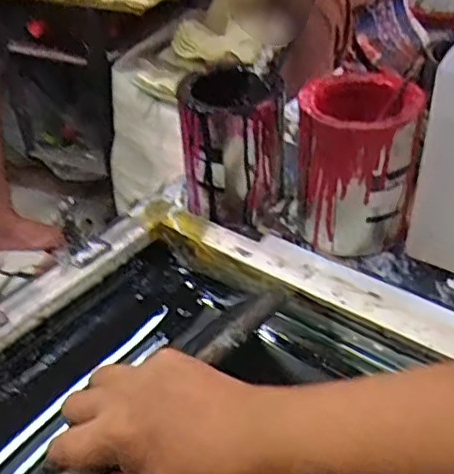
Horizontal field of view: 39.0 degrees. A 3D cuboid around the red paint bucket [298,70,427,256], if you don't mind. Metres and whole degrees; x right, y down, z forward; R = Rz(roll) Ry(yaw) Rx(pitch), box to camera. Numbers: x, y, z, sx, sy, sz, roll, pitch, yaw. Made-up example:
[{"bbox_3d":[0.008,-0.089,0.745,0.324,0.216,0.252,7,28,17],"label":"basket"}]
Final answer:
[{"bbox_3d":[0.124,-0.072,0.616,0.103,0.134,0.113,2,39,7],"label":"red paint bucket"}]

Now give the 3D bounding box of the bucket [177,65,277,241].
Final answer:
[{"bbox_3d":[0.008,-0.096,0.673,0.107,0.148,0.098,18,43,25],"label":"bucket"}]

